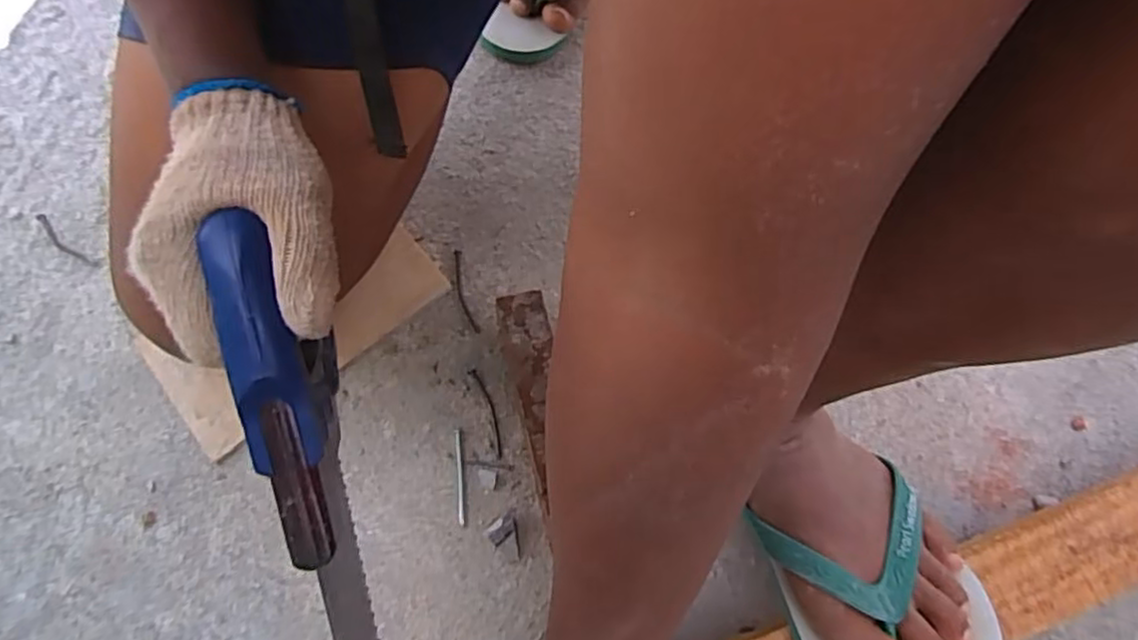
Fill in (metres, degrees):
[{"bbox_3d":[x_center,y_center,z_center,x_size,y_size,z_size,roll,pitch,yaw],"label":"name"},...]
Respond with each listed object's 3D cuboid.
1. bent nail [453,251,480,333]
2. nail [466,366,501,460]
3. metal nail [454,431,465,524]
[{"bbox_3d":[-0.089,-0.024,0.583,0.011,0.005,0.075,-14,72,-3],"label":"bent nail"},{"bbox_3d":[-0.064,0.073,0.550,0.011,0.004,0.075,-20,72,-5],"label":"nail"},{"bbox_3d":[-0.085,0.121,0.534,0.005,0.004,0.073,-6,71,0],"label":"metal nail"}]

